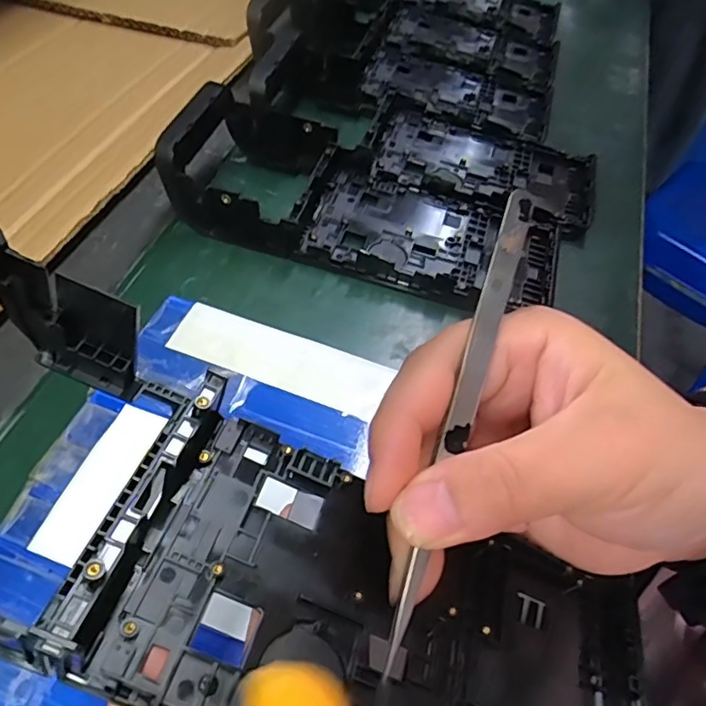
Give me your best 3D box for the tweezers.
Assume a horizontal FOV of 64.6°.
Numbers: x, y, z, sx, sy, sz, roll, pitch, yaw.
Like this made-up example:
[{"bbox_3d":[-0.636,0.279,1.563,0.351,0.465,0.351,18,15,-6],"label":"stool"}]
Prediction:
[{"bbox_3d":[0.030,0.013,0.148,0.008,0.004,0.122,17,80,7],"label":"tweezers"}]

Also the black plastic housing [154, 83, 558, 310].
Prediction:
[{"bbox_3d":[0.010,-0.087,0.303,0.212,0.045,0.087,16,55,6],"label":"black plastic housing"}]

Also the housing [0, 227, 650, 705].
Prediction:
[{"bbox_3d":[-0.012,0.054,0.141,0.234,0.048,0.083,31,56,-9],"label":"housing"}]

